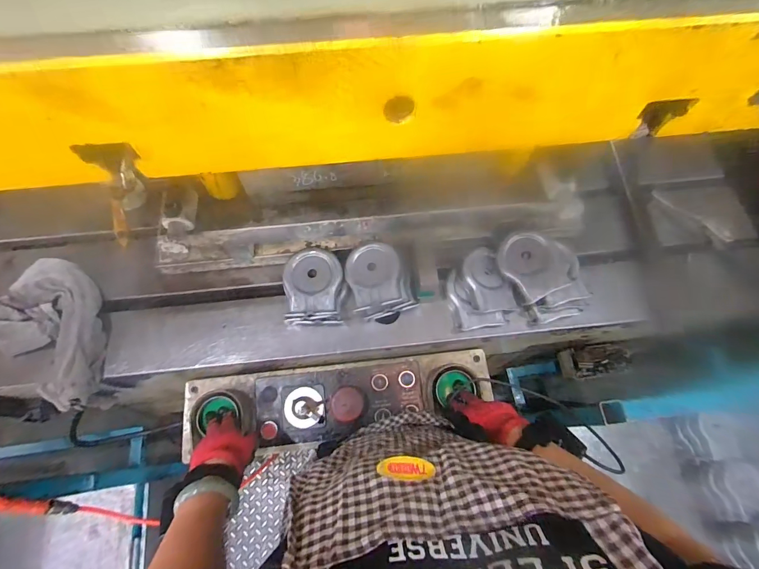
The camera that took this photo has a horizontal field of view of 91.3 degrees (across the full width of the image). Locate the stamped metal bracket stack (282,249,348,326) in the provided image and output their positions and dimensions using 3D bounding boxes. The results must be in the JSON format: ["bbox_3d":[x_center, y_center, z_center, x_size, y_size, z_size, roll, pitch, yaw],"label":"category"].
[{"bbox_3d":[-0.115,0.012,0.664,0.109,0.079,0.126,-3,67,-1],"label":"stamped metal bracket stack"}]

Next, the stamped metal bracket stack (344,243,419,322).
[{"bbox_3d":[0.000,-0.011,0.653,0.111,0.066,0.123,-13,68,-6],"label":"stamped metal bracket stack"}]

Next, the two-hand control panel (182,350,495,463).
[{"bbox_3d":[-0.067,0.209,0.661,0.536,0.069,0.136,-7,67,-4],"label":"two-hand control panel"}]

